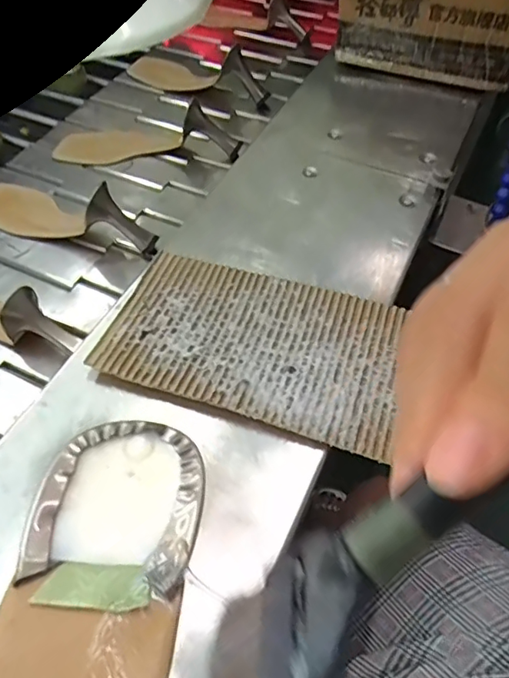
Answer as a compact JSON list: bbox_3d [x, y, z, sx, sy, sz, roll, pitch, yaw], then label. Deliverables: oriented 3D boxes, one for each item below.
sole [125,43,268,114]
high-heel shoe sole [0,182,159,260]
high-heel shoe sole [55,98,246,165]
[{"bbox_3d":[-0.102,-0.423,0.835,0.266,0.069,0.089,33,59,23],"label":"sole"},{"bbox_3d":[-0.237,-0.146,0.649,0.252,0.083,0.072,14,53,27],"label":"high-heel shoe sole"},{"bbox_3d":[-0.147,-0.277,0.749,0.247,0.066,0.092,0,52,17],"label":"high-heel shoe sole"}]

